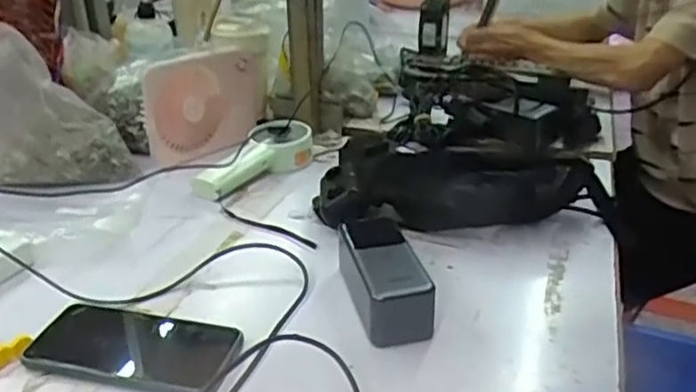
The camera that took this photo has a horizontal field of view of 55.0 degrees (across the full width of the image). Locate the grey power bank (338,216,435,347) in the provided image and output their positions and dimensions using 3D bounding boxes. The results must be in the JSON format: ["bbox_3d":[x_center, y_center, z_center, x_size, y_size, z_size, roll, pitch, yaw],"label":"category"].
[{"bbox_3d":[0.026,0.067,0.575,0.061,0.050,0.126,-7,27,-9],"label":"grey power bank"}]

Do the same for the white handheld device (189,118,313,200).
[{"bbox_3d":[-0.114,-0.048,0.814,0.070,0.046,0.179,14,31,29],"label":"white handheld device"}]

